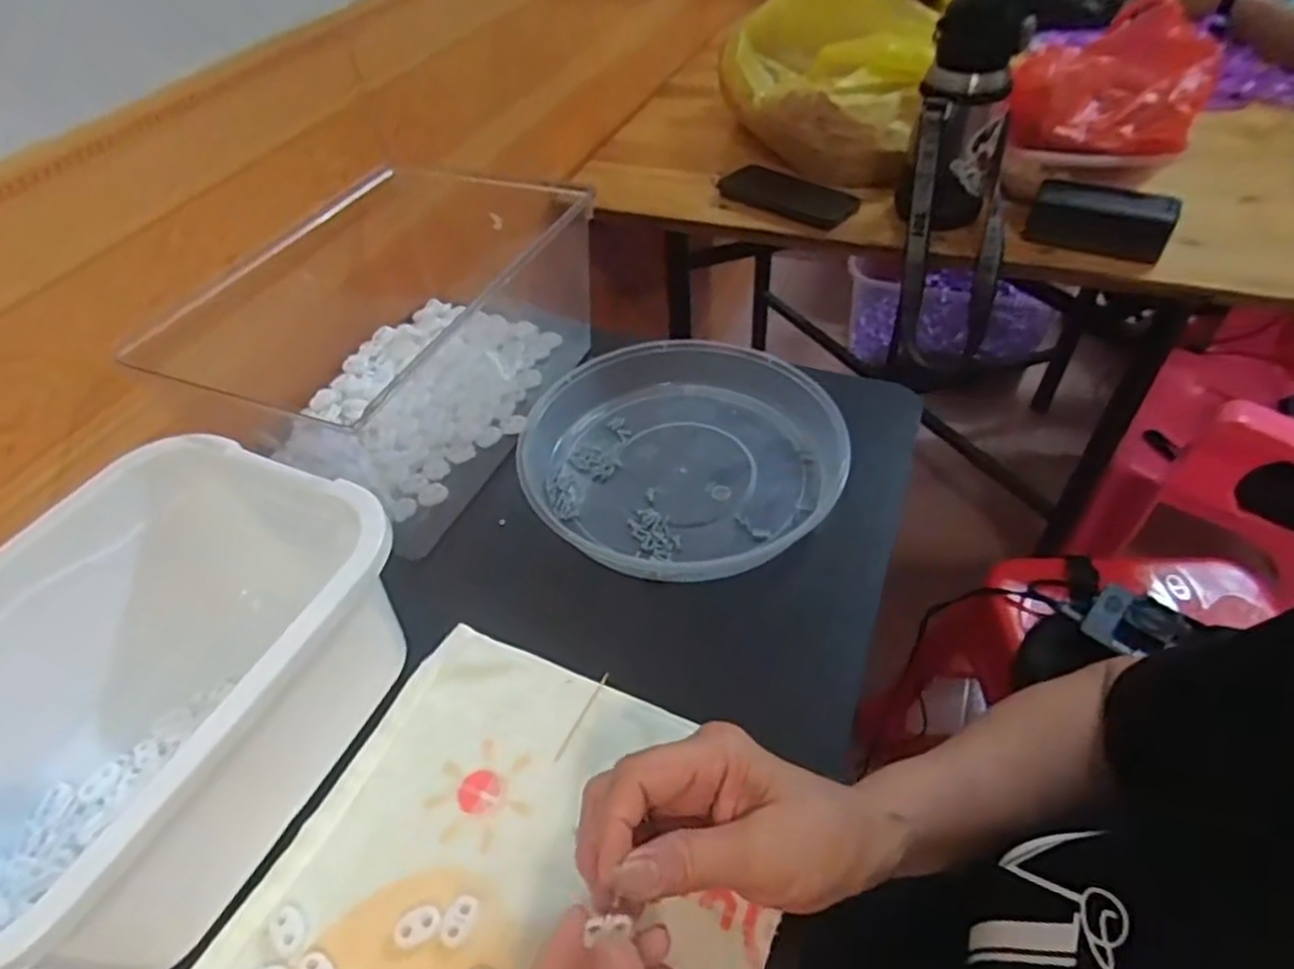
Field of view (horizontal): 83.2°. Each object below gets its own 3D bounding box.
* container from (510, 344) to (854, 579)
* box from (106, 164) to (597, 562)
[{"bbox_3d":[0.027,-0.026,0.545,0.226,0.040,0.215,0,47,0],"label":"container"},{"bbox_3d":[-0.210,-0.117,0.581,0.231,0.116,0.265,14,50,17],"label":"box"}]

